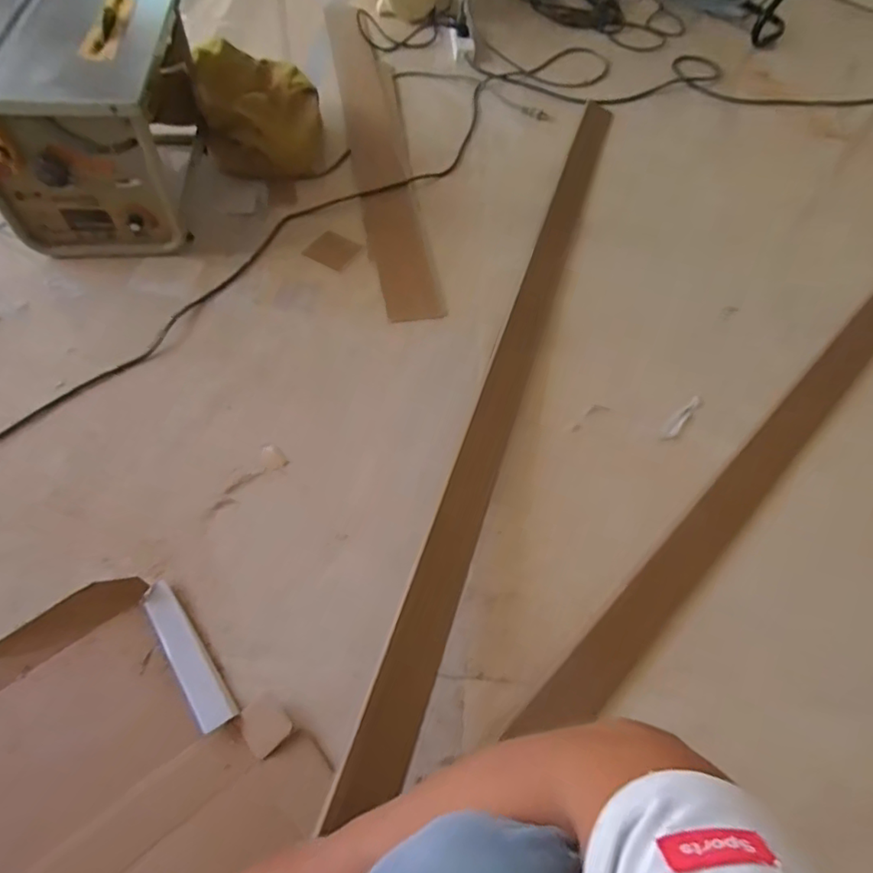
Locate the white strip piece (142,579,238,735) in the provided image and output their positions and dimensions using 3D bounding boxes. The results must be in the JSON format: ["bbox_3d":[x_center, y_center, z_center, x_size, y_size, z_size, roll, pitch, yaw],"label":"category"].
[{"bbox_3d":[-0.291,0.253,0.646,0.040,0.013,0.182,-33,66,-21],"label":"white strip piece"}]

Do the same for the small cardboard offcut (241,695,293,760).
[{"bbox_3d":[-0.190,0.317,0.615,0.054,0.005,0.046,42,74,13],"label":"small cardboard offcut"}]

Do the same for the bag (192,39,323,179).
[{"bbox_3d":[-0.354,-0.676,1.155,0.234,0.133,0.295,-7,60,-8],"label":"bag"}]

